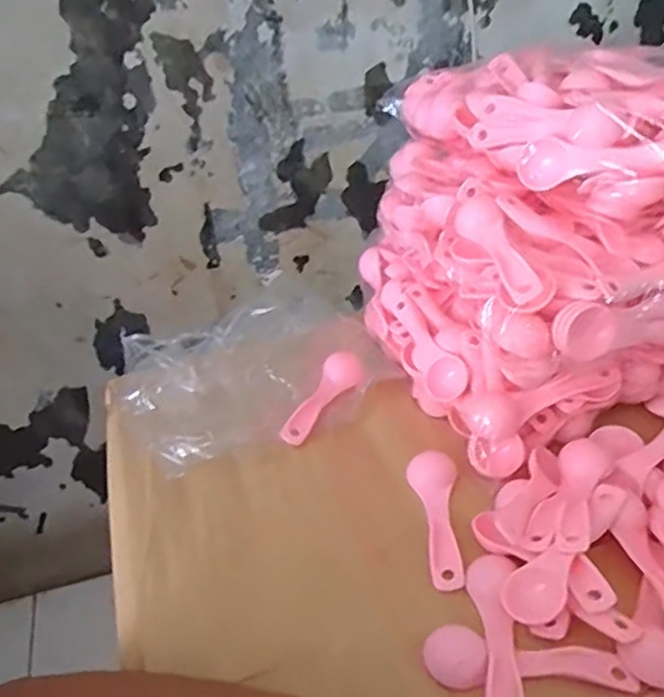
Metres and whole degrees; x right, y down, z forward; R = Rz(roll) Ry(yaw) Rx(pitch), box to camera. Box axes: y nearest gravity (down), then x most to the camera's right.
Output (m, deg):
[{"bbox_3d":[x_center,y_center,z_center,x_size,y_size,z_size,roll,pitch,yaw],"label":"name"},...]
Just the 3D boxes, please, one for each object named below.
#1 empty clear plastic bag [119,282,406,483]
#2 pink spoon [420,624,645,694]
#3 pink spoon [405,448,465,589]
[{"bbox_3d":[-0.077,0.013,0.565,0.220,0.055,0.201,-20,46,-19],"label":"empty clear plastic bag"},{"bbox_3d":[0.106,0.173,0.342,0.107,0.012,0.036,6,36,12],"label":"pink spoon"},{"bbox_3d":[0.072,0.115,0.430,0.032,0.016,0.106,-1,36,2],"label":"pink spoon"}]

